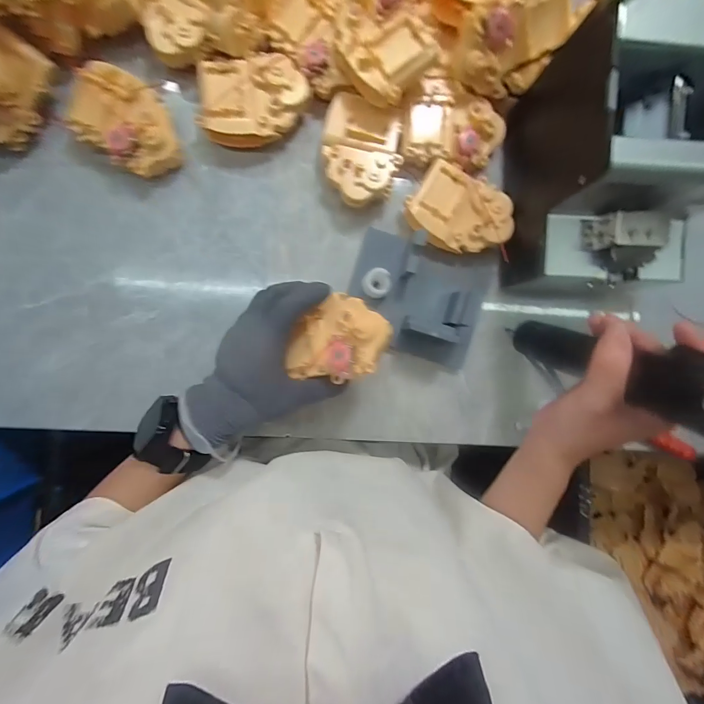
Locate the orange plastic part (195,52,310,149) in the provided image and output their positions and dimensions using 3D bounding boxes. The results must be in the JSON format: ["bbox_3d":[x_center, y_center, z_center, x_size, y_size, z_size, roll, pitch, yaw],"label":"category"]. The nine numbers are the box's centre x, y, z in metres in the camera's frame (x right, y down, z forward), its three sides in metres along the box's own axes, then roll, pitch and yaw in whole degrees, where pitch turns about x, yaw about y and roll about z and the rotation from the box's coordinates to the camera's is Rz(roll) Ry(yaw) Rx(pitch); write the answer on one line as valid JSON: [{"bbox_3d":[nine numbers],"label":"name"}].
[{"bbox_3d":[-0.091,-0.233,0.328,0.097,0.026,0.071,-5,92,-4],"label":"orange plastic part"}]

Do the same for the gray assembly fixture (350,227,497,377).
[{"bbox_3d":[0.068,-0.053,0.344,0.134,0.058,0.117,18,90,-4],"label":"gray assembly fixture"}]

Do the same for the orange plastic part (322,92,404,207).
[{"bbox_3d":[0.009,-0.190,0.336,0.073,0.032,0.097,5,91,-4],"label":"orange plastic part"}]

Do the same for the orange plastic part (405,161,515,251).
[{"bbox_3d":[0.105,-0.134,0.340,0.097,0.018,0.072,27,90,-4],"label":"orange plastic part"}]

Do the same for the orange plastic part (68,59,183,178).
[{"bbox_3d":[-0.204,-0.210,0.323,0.097,0.033,0.070,35,89,-4],"label":"orange plastic part"}]

